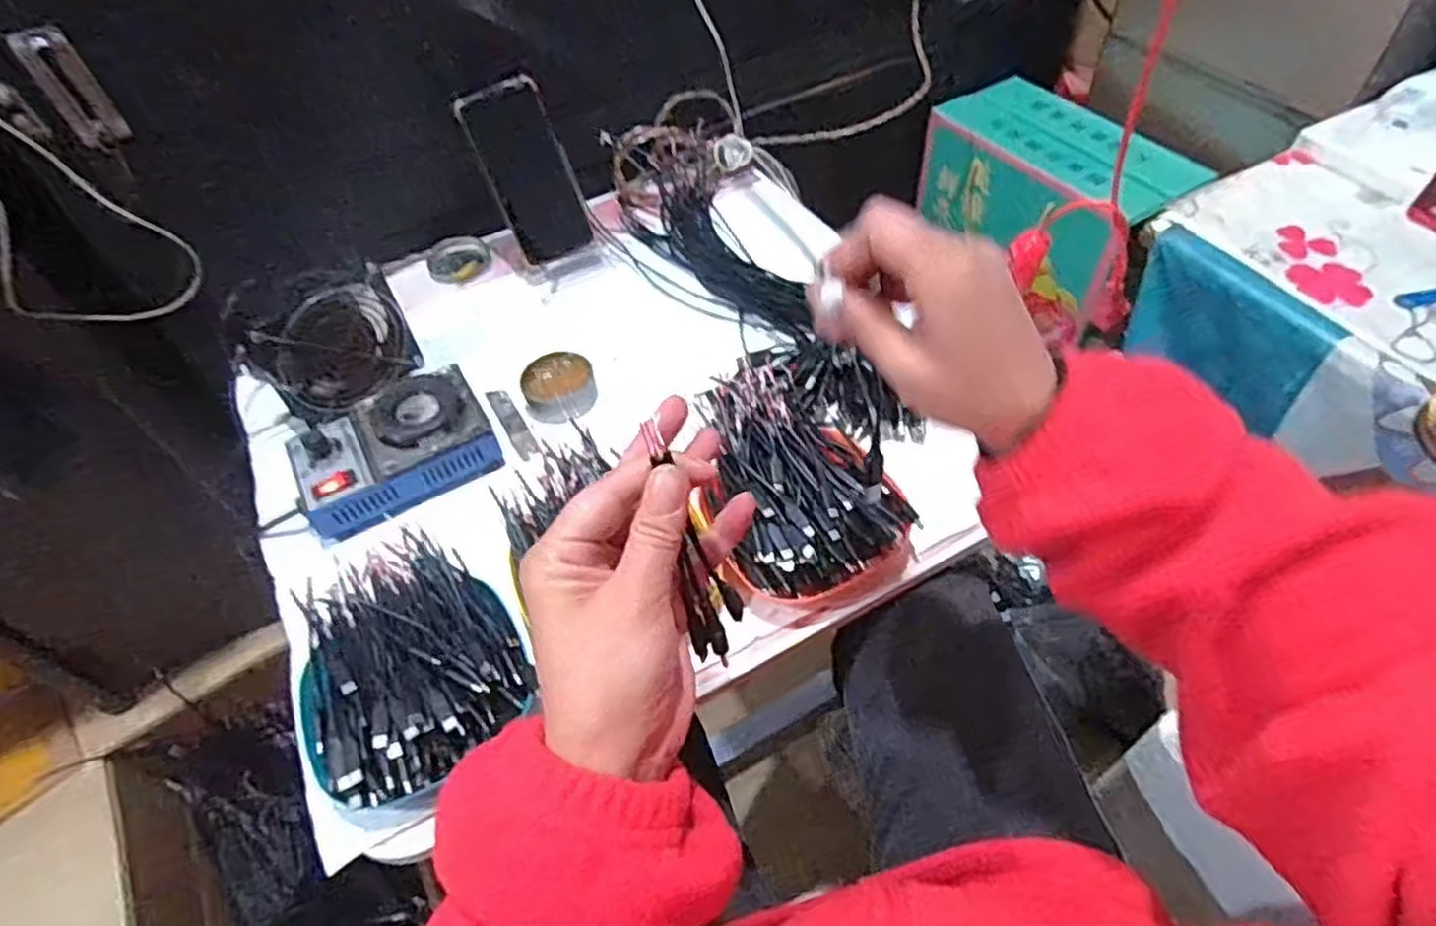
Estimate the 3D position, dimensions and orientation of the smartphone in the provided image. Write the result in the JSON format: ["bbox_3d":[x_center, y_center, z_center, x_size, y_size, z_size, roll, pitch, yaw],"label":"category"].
[{"bbox_3d":[-0.187,-0.289,0.768,0.078,0.168,0.011,-27,28,-10],"label":"smartphone"}]

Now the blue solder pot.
[{"bbox_3d":[-0.263,-0.015,0.618,0.150,0.055,0.099,-26,55,-15],"label":"blue solder pot"}]

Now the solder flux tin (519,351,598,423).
[{"bbox_3d":[-0.140,-0.066,0.675,0.063,0.022,0.069,-2,52,3],"label":"solder flux tin"}]

